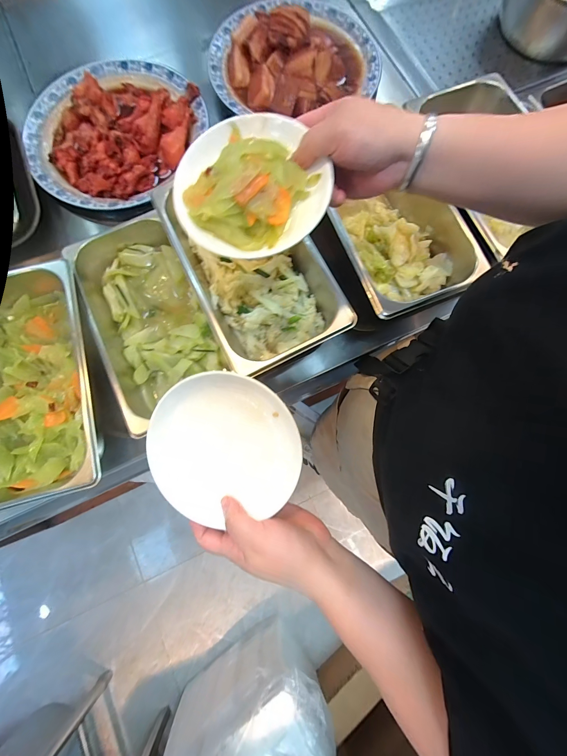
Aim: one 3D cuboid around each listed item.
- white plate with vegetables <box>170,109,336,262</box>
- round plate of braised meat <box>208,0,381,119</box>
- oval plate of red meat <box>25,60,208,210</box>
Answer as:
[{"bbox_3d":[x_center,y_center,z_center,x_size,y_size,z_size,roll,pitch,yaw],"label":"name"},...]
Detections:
[{"bbox_3d":[-0.034,-0.179,0.261,0.134,0.033,0.137,0,79,-1],"label":"white plate with vegetables"},{"bbox_3d":[0.020,-0.675,0.580,0.349,0.053,0.283,-26,80,-5],"label":"round plate of braised meat"},{"bbox_3d":[-0.332,-0.485,0.545,0.321,0.052,0.350,29,80,5],"label":"oval plate of red meat"}]

